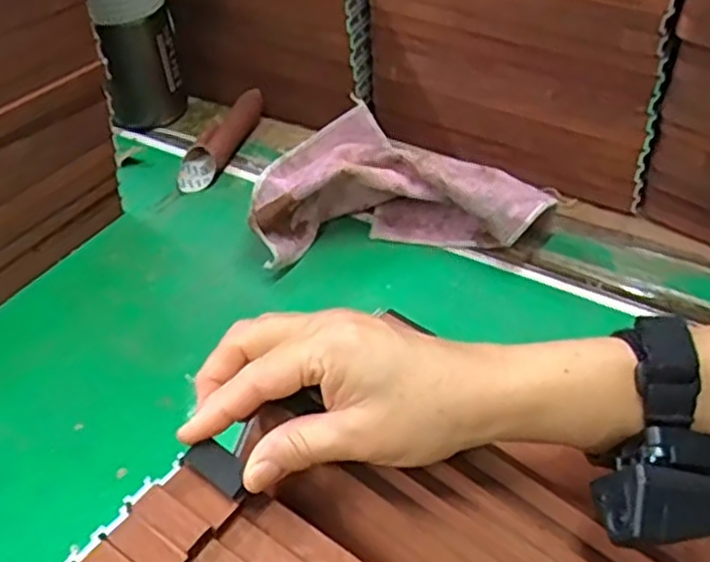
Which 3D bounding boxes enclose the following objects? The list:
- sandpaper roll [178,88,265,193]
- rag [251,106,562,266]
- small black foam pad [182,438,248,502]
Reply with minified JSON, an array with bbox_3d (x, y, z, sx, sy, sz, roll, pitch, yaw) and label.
[{"bbox_3d":[-0.123,-0.132,0.680,0.040,0.037,0.132,15,42,14],"label":"sandpaper roll"},{"bbox_3d":[0.031,-0.082,0.599,0.219,0.072,0.156,0,41,-3],"label":"rag"},{"bbox_3d":[-0.060,0.084,0.327,0.033,0.006,0.014,32,49,24],"label":"small black foam pad"}]

